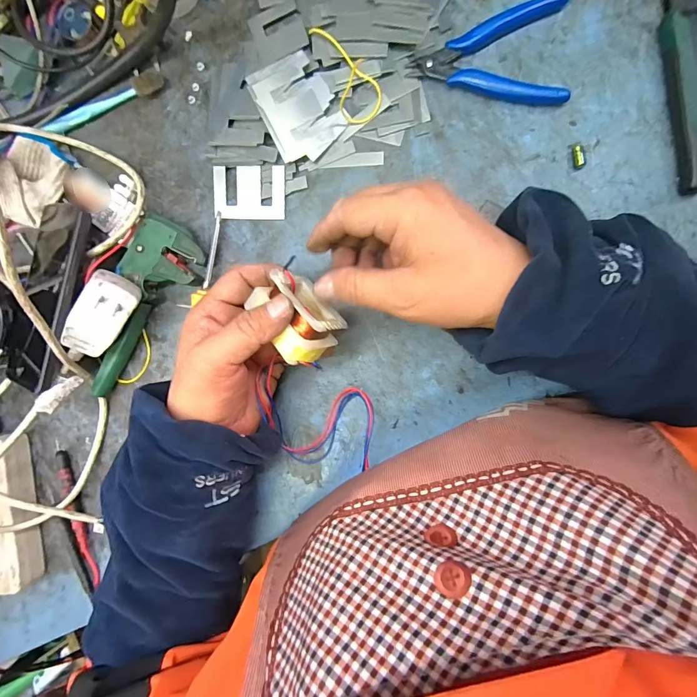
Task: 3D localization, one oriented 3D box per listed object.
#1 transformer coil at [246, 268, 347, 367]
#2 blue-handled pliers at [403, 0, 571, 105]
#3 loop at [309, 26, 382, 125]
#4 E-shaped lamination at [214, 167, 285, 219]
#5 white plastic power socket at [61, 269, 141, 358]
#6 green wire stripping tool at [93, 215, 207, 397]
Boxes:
[{"bbox_3d":[-0.036,-0.022,0.266,0.043,0.038,0.061,-41,86,8],"label":"transformer coil"},{"bbox_3d":[0.113,-0.240,0.299,0.121,0.011,0.078,11,94,8],"label":"blue-handled pliers"},{"bbox_3d":[-0.001,-0.232,0.316,0.034,0.011,0.087,-23,89,9],"label":"loop"},{"bbox_3d":[-0.089,-0.139,0.339,0.067,0.004,0.044,4,102,10],"label":"E-shaped lamination"},{"bbox_3d":[-0.203,-0.025,0.310,0.034,0.028,0.072,31,96,6],"label":"white plastic power socket"},{"bbox_3d":[-0.193,-0.035,0.351,0.064,0.022,0.171,33,97,6],"label":"green wire stripping tool"}]

